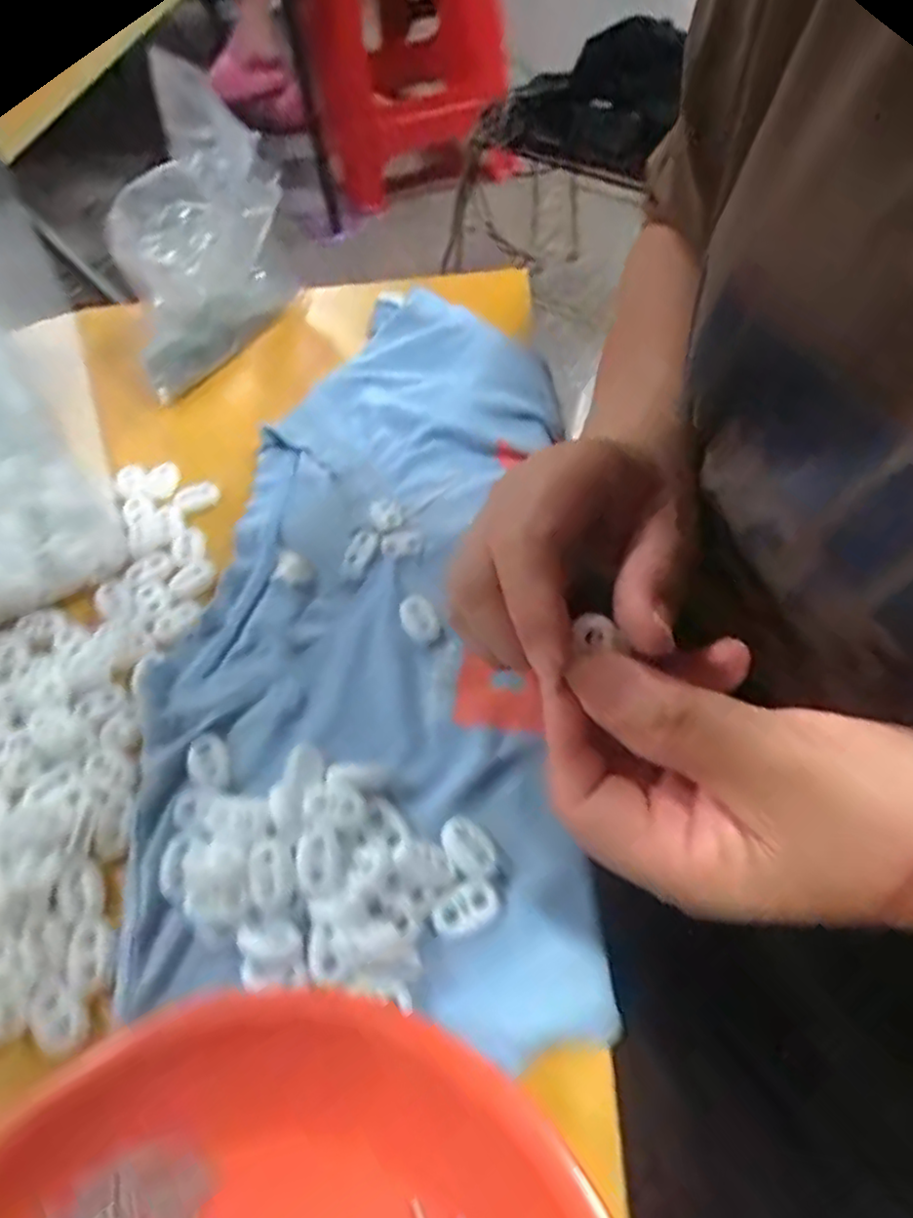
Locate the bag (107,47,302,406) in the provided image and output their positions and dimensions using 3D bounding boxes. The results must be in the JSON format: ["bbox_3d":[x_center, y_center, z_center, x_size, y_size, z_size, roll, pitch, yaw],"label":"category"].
[{"bbox_3d":[-0.144,-0.209,0.384,0.060,0.118,0.144,1,57,7],"label":"bag"}]

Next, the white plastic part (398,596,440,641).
[{"bbox_3d":[-0.016,0.004,0.288,0.013,0.010,0.022,-30,58,-13],"label":"white plastic part"}]

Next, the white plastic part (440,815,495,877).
[{"bbox_3d":[0.004,0.081,0.235,0.014,0.004,0.020,-34,59,-16],"label":"white plastic part"}]

